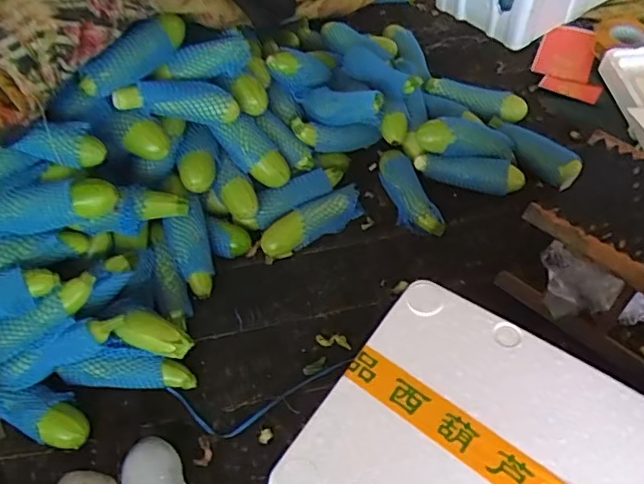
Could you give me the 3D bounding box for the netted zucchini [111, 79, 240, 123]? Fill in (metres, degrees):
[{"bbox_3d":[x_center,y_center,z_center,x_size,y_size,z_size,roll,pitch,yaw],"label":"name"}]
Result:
[{"bbox_3d":[-0.262,-0.255,1.052,0.215,0.057,0.067,-1,51,-29],"label":"netted zucchini"}]

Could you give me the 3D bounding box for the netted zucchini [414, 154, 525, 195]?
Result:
[{"bbox_3d":[0.293,-0.137,1.175,0.205,0.061,0.057,5,53,6],"label":"netted zucchini"}]

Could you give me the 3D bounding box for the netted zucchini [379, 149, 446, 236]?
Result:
[{"bbox_3d":[0.169,-0.099,1.165,0.072,0.058,0.202,-20,55,-12],"label":"netted zucchini"}]

